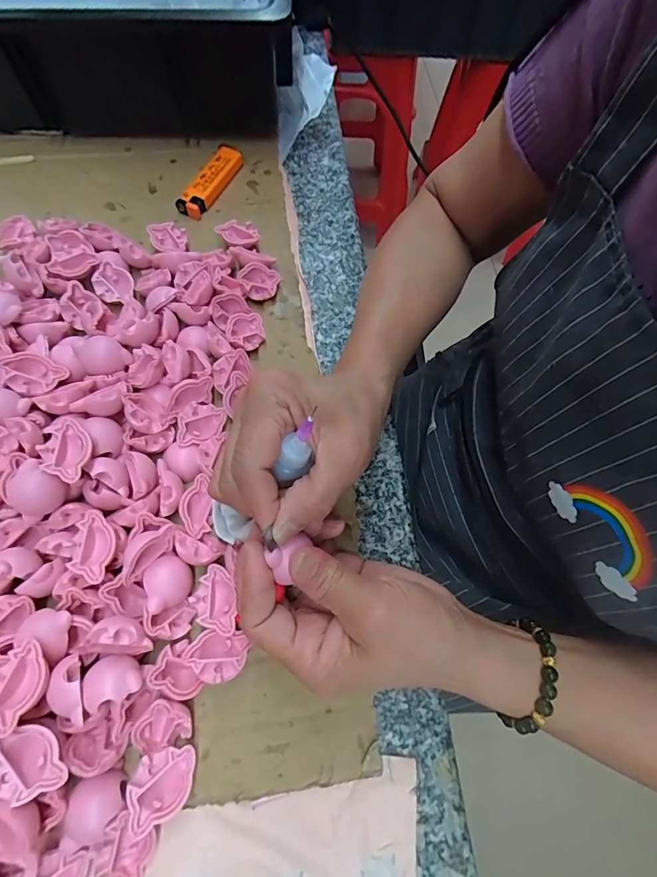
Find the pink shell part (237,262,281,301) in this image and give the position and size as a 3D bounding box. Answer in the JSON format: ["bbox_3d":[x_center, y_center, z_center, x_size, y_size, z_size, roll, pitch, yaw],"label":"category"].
[{"bbox_3d":[-0.056,-0.125,0.344,0.035,0.007,0.029,10,80,-37],"label":"pink shell part"}]

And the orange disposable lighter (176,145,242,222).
[{"bbox_3d":[-0.104,-0.230,0.387,0.022,0.018,0.081,25,67,8],"label":"orange disposable lighter"}]

